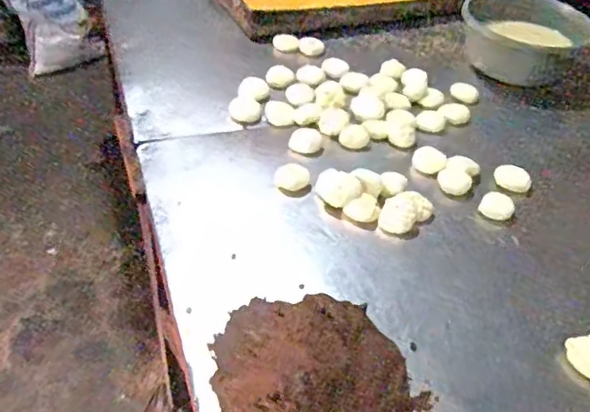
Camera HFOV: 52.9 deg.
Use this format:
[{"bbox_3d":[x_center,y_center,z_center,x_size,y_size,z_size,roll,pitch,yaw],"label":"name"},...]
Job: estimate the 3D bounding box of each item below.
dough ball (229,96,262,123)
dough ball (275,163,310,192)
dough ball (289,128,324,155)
[{"bbox_3d":[-0.100,-0.191,1.212,0.062,0.033,0.066,2,41,-2],"label":"dough ball"},{"bbox_3d":[-0.005,-0.047,1.039,0.061,0.034,0.056,1,41,-3],"label":"dough ball"},{"bbox_3d":[0.021,-0.120,1.130,0.060,0.029,0.062,2,41,-2],"label":"dough ball"}]

